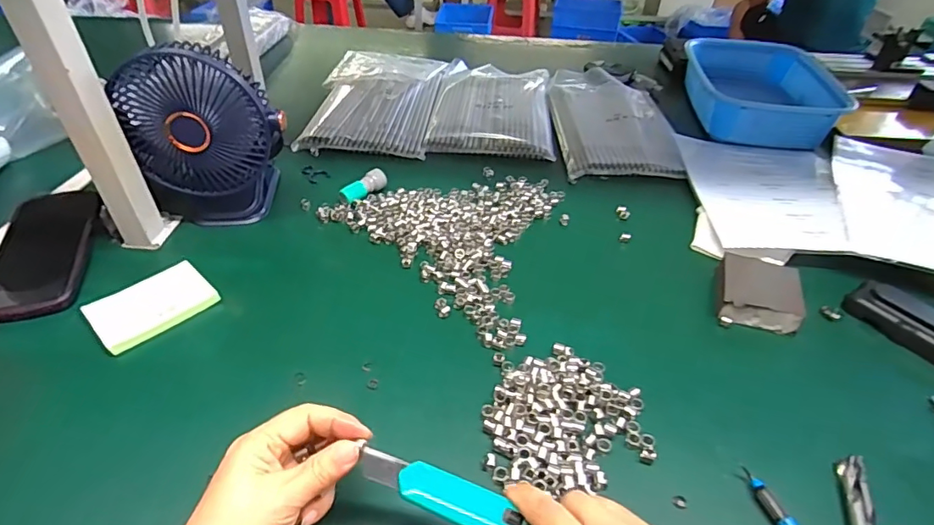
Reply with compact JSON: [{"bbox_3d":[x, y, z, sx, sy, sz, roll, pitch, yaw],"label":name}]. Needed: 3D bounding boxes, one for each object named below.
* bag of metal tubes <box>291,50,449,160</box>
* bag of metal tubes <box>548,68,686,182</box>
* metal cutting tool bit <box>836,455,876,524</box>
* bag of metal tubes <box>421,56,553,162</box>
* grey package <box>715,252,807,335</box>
[{"bbox_3d":[-0.144,-0.264,0.812,0.194,0.036,0.324,4,39,2],"label":"bag of metal tubes"},{"bbox_3d":[0.223,-0.227,0.800,0.173,0.028,0.334,2,39,0],"label":"bag of metal tubes"},{"bbox_3d":[0.263,0.168,0.342,0.017,0.013,0.083,15,41,15],"label":"metal cutting tool bit"},{"bbox_3d":[0.043,-0.257,0.824,0.180,0.022,0.304,4,39,3],"label":"bag of metal tubes"},{"bbox_3d":[0.283,0.027,0.495,0.070,0.025,0.092,16,41,16],"label":"grey package"}]

